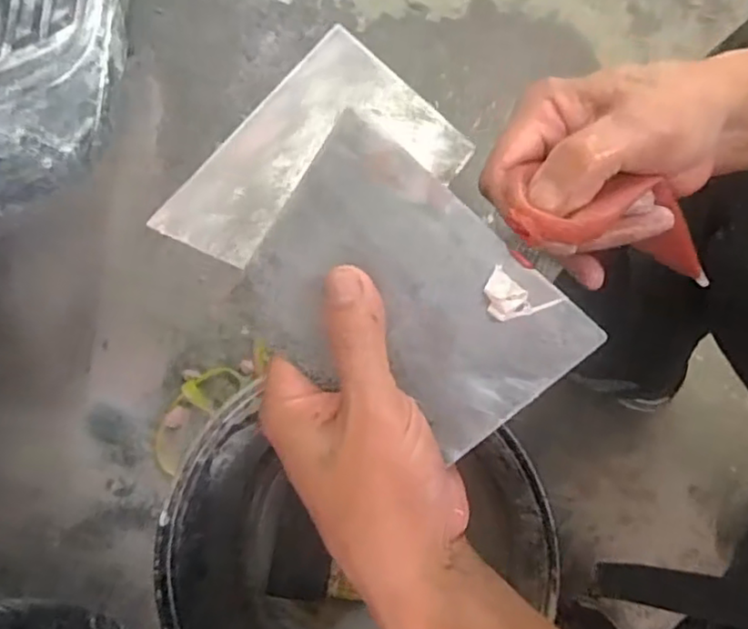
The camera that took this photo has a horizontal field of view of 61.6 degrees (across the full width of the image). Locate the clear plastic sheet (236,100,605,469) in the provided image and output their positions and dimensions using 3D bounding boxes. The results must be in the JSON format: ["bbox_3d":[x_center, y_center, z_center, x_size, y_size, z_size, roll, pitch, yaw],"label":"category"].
[{"bbox_3d":[0.016,-0.004,0.259,0.135,0.004,0.094,39,87,-2],"label":"clear plastic sheet"}]

